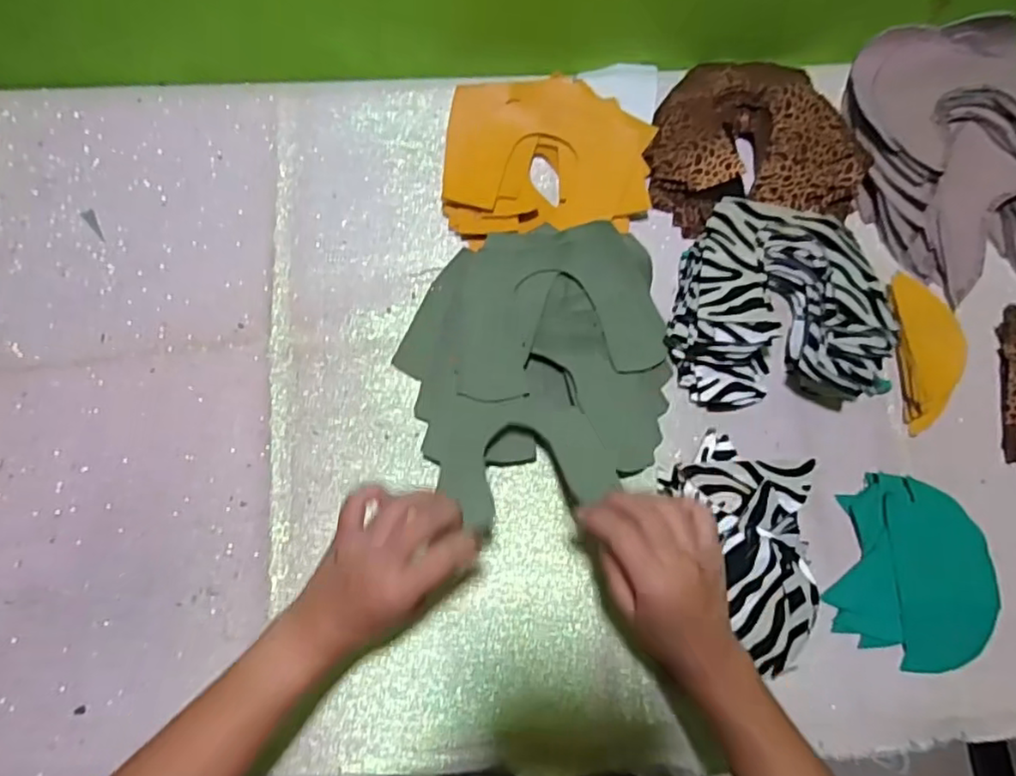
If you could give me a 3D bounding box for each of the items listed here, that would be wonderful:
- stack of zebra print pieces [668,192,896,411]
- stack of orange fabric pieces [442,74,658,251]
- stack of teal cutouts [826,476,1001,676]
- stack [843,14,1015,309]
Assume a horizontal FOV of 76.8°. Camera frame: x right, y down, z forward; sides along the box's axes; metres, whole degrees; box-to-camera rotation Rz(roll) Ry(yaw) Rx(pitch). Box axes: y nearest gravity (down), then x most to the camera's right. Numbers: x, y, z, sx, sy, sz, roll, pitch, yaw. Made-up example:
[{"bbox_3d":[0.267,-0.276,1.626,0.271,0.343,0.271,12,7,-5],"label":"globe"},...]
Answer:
[{"bbox_3d":[0.233,-0.077,0.537,0.186,0.047,0.171,-1,73,-2],"label":"stack of zebra print pieces"},{"bbox_3d":[0.036,-0.211,0.595,0.188,0.034,0.153,-5,73,-4],"label":"stack of orange fabric pieces"},{"bbox_3d":[0.325,0.145,0.504,0.121,0.022,0.136,15,73,3],"label":"stack of teal cutouts"},{"bbox_3d":[0.429,-0.226,0.585,0.201,0.059,0.271,-6,73,-5],"label":"stack"}]

